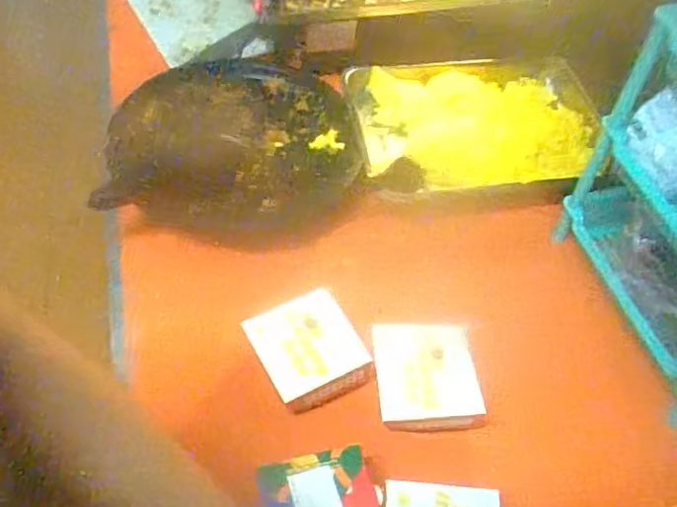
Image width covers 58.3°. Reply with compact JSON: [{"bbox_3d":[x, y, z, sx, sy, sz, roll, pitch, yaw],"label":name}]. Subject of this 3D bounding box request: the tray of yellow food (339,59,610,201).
[{"bbox_3d":[0.211,-0.200,0.903,0.369,0.048,0.263,-6,53,-9],"label":"tray of yellow food"}]

